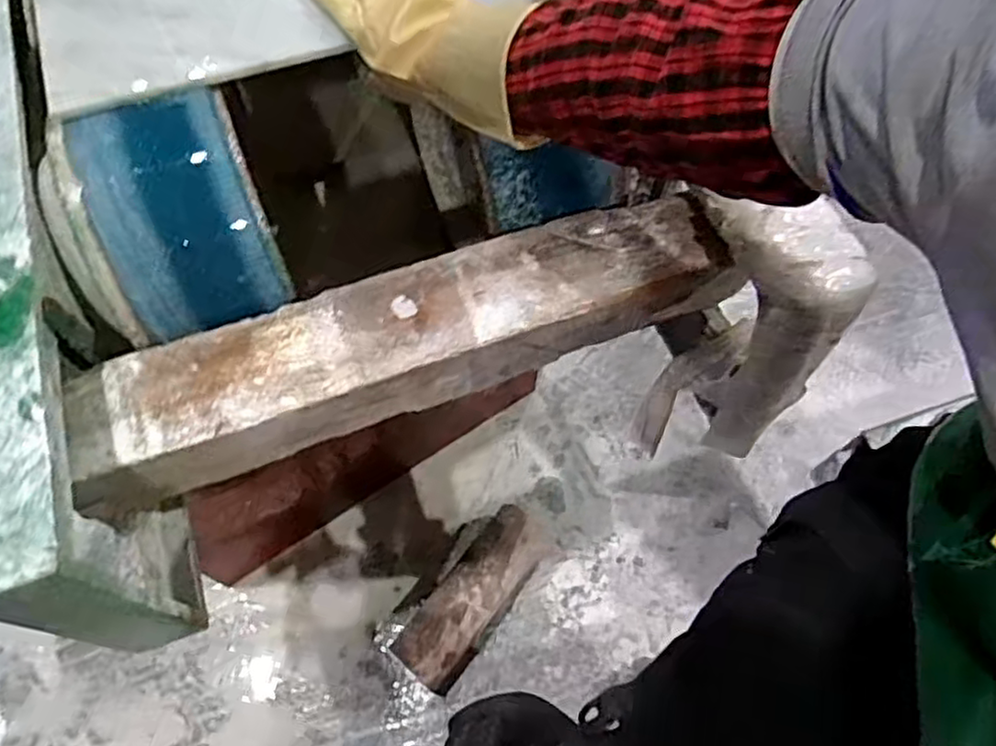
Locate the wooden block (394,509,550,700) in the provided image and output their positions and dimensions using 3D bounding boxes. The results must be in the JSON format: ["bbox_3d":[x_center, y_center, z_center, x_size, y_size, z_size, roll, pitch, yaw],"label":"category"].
[{"bbox_3d":[-0.033,0.336,1.058,0.098,0.095,0.281,35,67,15],"label":"wooden block"}]

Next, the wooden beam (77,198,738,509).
[{"bbox_3d":[-0.075,-0.025,0.614,0.561,0.091,0.107,-19,66,-11],"label":"wooden beam"}]

